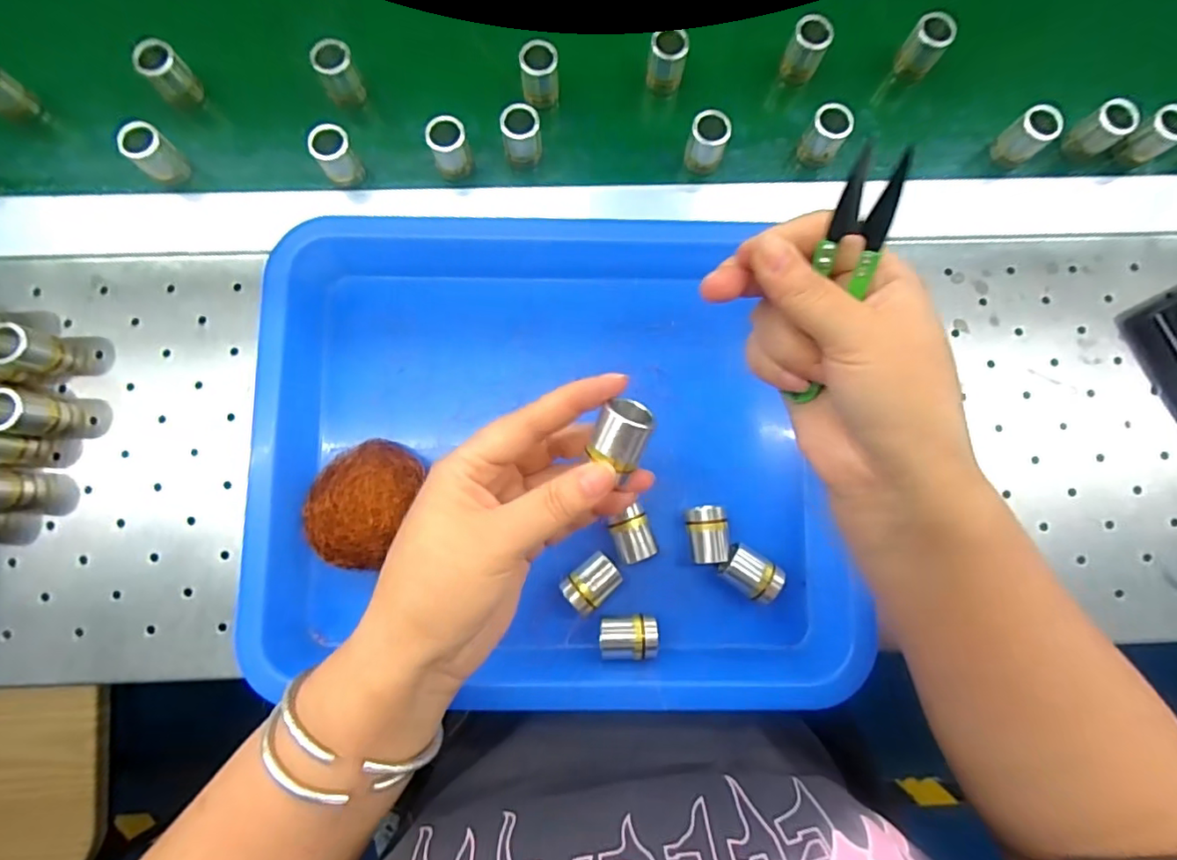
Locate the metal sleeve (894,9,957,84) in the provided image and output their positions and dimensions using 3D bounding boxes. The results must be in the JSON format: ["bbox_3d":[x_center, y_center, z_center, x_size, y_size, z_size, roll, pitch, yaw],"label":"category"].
[{"bbox_3d":[0.216,-0.246,0.358,0.023,0.034,0.021,0,82,-1],"label":"metal sleeve"}]

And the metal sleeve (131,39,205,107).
[{"bbox_3d":[-0.257,-0.219,0.342,0.023,0.035,0.024,0,82,-1],"label":"metal sleeve"}]

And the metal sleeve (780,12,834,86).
[{"bbox_3d":[0.139,-0.242,0.354,0.022,0.035,0.018,23,83,2],"label":"metal sleeve"}]

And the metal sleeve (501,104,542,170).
[{"bbox_3d":[-0.041,-0.178,0.341,0.022,0.037,0.021,-11,83,-3],"label":"metal sleeve"}]

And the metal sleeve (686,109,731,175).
[{"bbox_3d":[0.073,-0.175,0.340,0.022,0.033,0.020,0,82,-1],"label":"metal sleeve"}]

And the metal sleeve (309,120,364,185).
[{"bbox_3d":[-0.151,-0.165,0.336,0.022,0.035,0.022,0,82,-1],"label":"metal sleeve"}]

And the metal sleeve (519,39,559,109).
[{"bbox_3d":[-0.030,-0.221,0.349,0.022,0.037,0.020,-1,82,-1],"label":"metal sleeve"}]

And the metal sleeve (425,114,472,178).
[{"bbox_3d":[-0.083,-0.169,0.338,0.022,0.037,0.022,0,82,-1],"label":"metal sleeve"}]

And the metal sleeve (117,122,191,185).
[{"bbox_3d":[-0.259,-0.165,0.332,0.018,0.032,0.022,41,84,4],"label":"metal sleeve"}]

